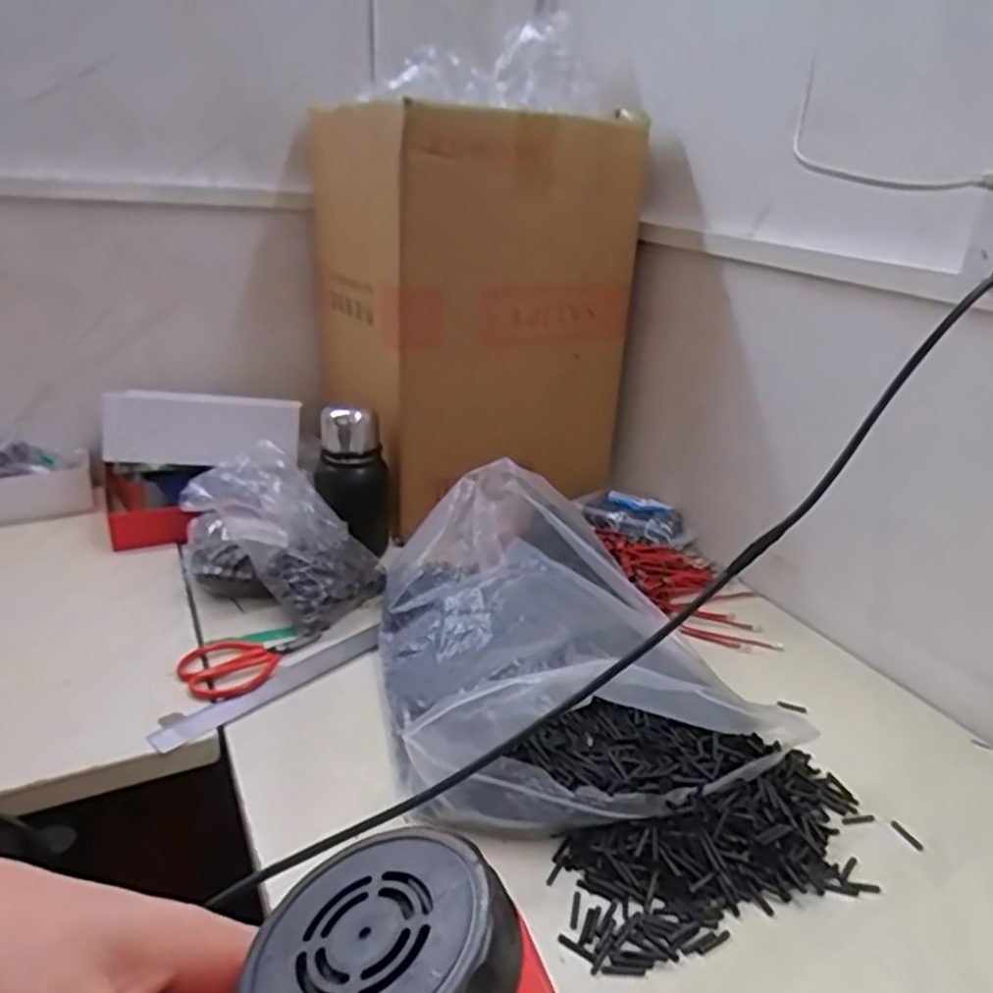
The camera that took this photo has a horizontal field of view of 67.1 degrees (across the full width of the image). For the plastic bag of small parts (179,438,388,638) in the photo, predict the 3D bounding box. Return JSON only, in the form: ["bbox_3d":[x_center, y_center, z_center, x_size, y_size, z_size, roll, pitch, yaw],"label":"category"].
[{"bbox_3d":[-0.238,0.039,0.805,0.209,0.127,0.151,16,27,27],"label":"plastic bag of small parts"}]

